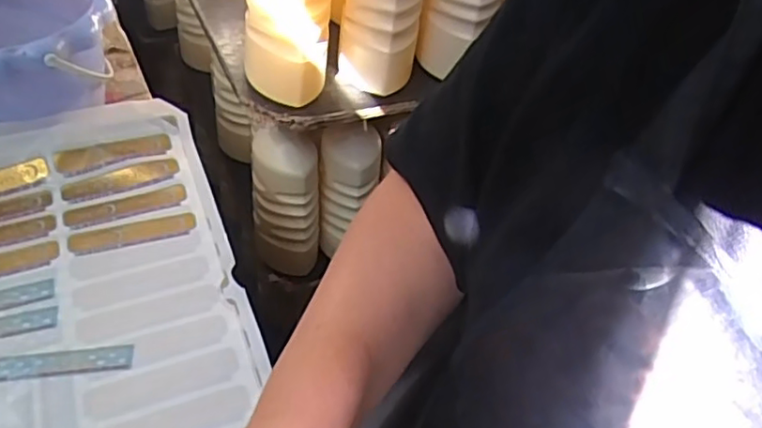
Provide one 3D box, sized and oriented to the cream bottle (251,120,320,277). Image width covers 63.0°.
[{"bbox_3d":[-0.116,-0.015,0.749,0.074,0.208,0.077,-3,45,-11],"label":"cream bottle"}]

